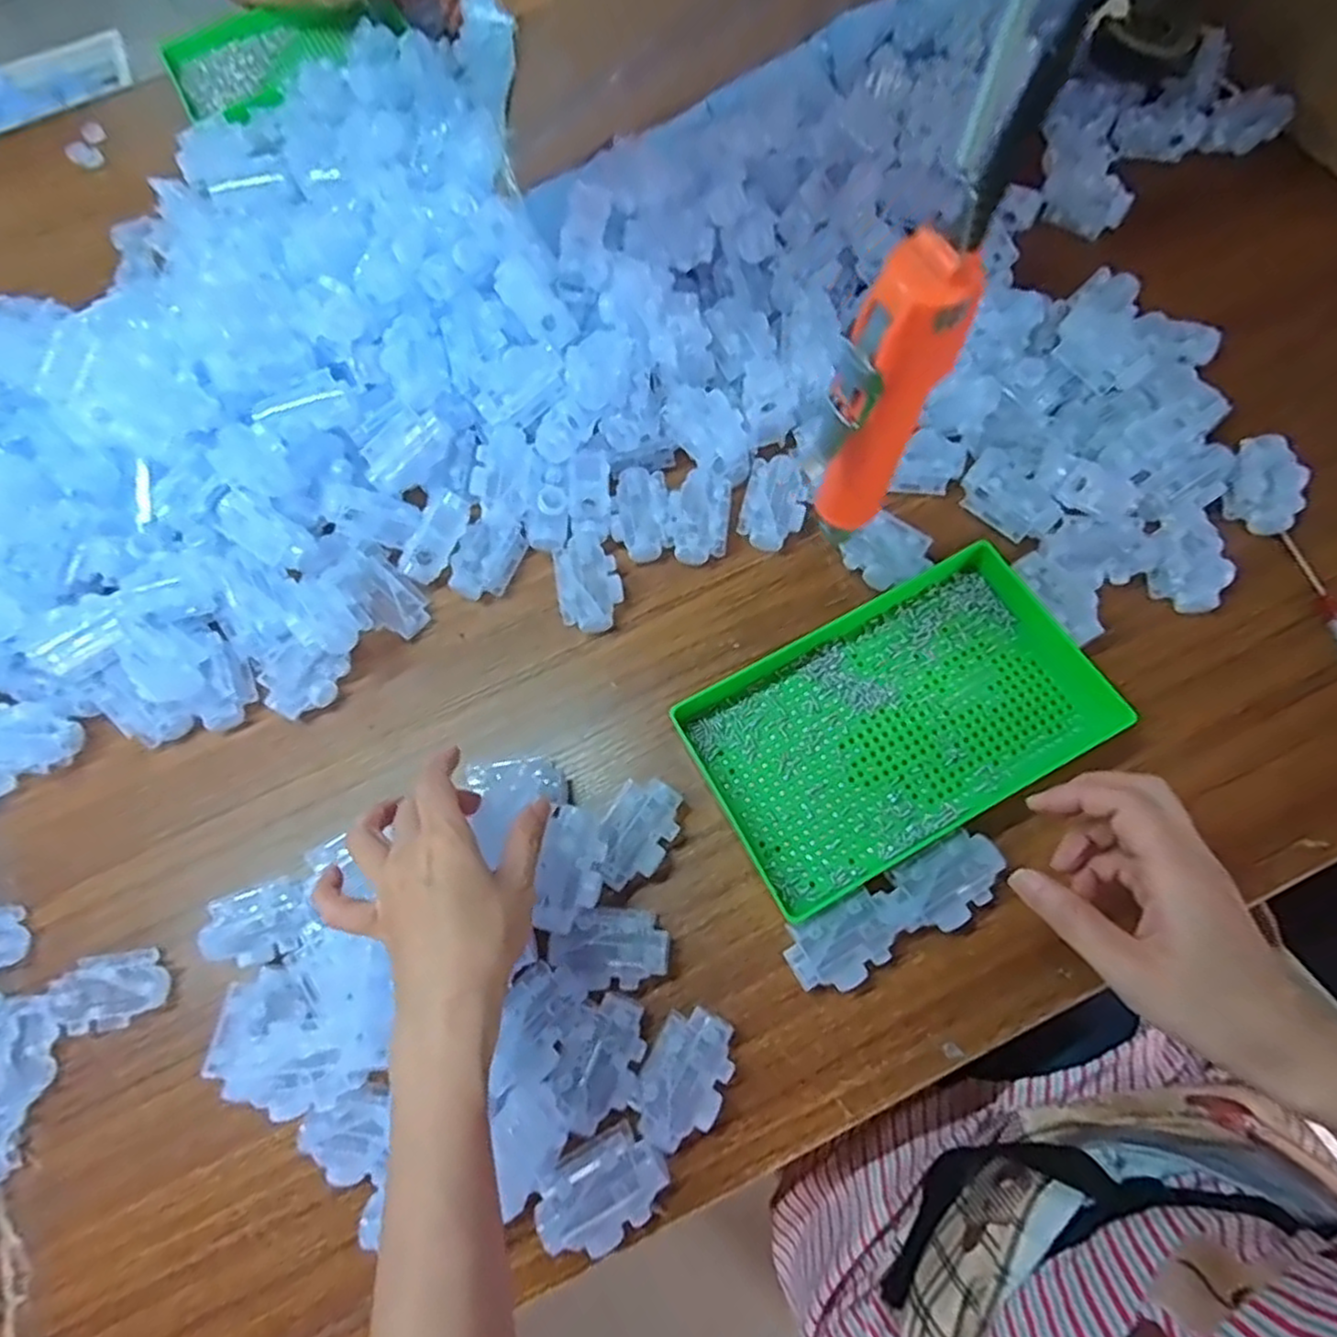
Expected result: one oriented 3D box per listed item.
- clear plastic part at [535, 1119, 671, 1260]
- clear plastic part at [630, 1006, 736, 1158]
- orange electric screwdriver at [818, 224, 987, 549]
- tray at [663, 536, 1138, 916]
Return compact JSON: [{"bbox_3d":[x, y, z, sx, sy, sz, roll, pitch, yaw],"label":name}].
[{"bbox_3d":[-0.034,0.283,0.383,0.069,0.026,0.047,-29,70,-7],"label":"clear plastic part"},{"bbox_3d":[0.010,0.229,0.399,0.046,0.022,0.070,22,72,12],"label":"clear plastic part"},{"bbox_3d":[0.096,-0.114,0.317,0.042,0.155,0.040,25,73,13],"label":"orange electric screwdriver"},{"bbox_3d":[0.142,0.033,0.459,0.246,0.030,0.154,-28,70,-6],"label":"tray"}]

